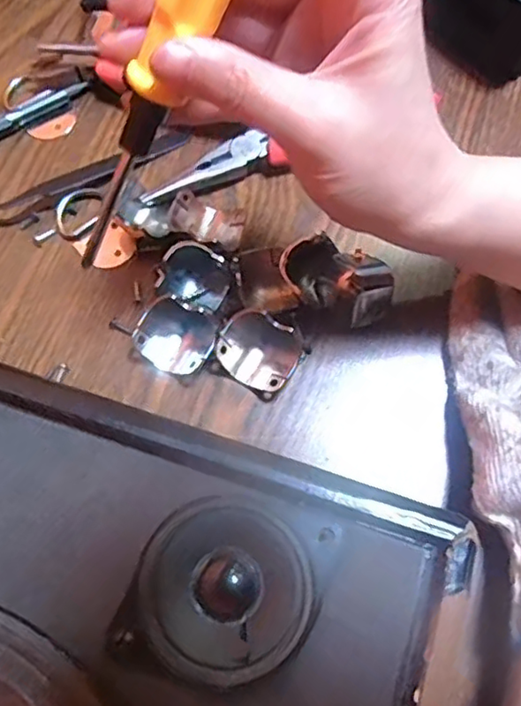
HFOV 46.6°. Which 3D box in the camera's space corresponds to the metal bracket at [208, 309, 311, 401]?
[{"bbox_3d":[-0.001,0.001,0.277,0.036,0.026,0.030,22,73,8],"label":"metal bracket"}]

